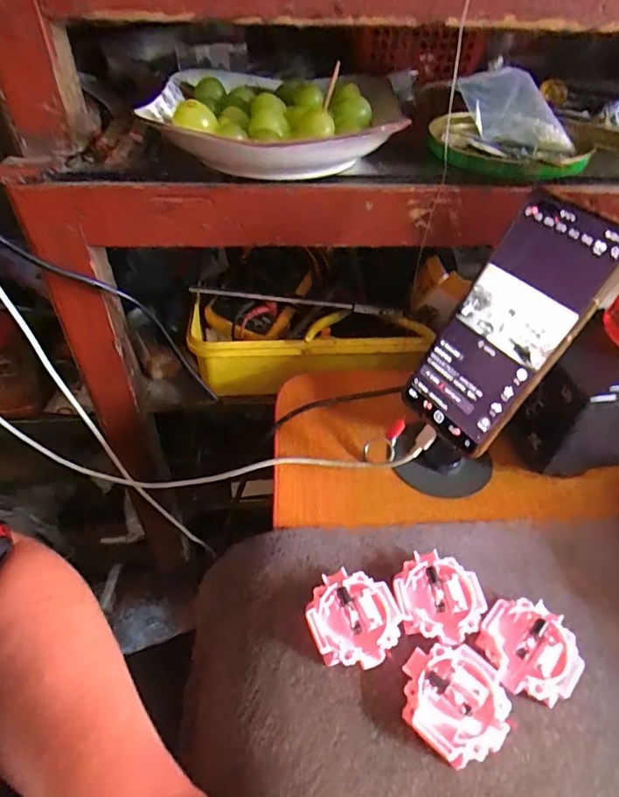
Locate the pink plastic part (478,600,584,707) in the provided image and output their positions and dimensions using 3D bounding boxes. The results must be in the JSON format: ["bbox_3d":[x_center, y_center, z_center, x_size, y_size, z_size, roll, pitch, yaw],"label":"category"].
[{"bbox_3d":[0.127,0.146,0.285,0.052,0.016,0.053,1,44,-1],"label":"pink plastic part"}]

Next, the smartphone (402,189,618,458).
[{"bbox_3d":[0.127,-0.045,0.320,0.010,0.163,0.073,6,35,-41],"label":"smartphone"}]

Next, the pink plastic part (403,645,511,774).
[{"bbox_3d":[0.078,0.162,0.264,0.055,0.014,0.052,1,44,-1],"label":"pink plastic part"}]

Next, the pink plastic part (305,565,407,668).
[{"bbox_3d":[0.026,0.132,0.293,0.053,0.015,0.053,1,44,-1],"label":"pink plastic part"}]

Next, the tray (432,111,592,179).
[{"bbox_3d":[0.157,-0.210,0.411,0.112,0.024,0.118,3,44,1],"label":"tray"}]

